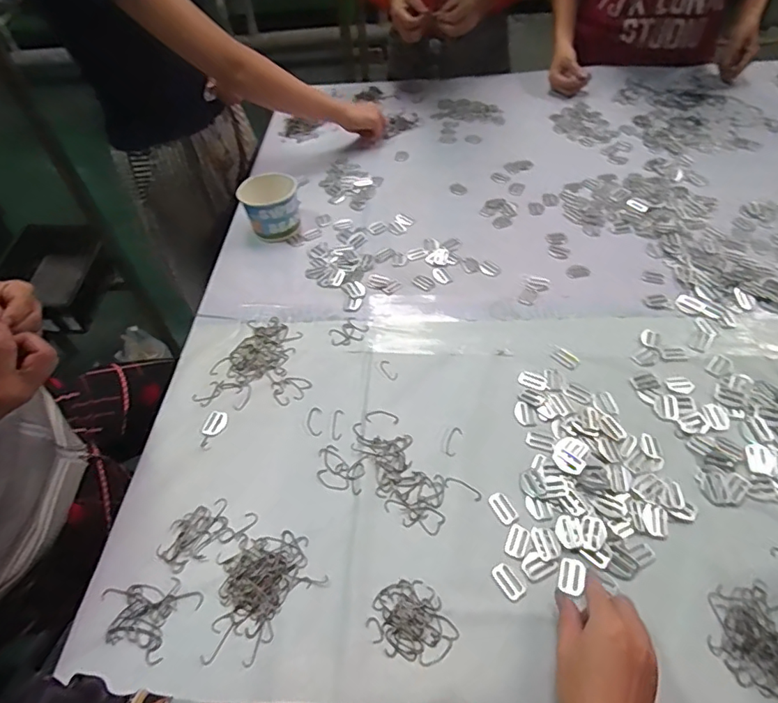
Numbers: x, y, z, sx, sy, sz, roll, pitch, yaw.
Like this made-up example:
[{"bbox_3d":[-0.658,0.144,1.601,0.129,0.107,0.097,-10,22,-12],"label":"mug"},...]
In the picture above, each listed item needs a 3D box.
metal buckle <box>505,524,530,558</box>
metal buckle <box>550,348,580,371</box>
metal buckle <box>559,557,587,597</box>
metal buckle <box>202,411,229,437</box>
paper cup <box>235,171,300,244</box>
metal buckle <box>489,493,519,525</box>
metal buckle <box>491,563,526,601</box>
[{"bbox_3d":[0.127,0.187,0.504,0.019,0.004,0.031,18,53,19],"label":"metal buckle"},{"bbox_3d":[0.224,0.009,0.647,0.023,0.004,0.034,-38,57,-25],"label":"metal buckle"},{"bbox_3d":[0.172,0.210,0.479,0.022,0.004,0.032,17,53,18],"label":"metal buckle"},{"bbox_3d":[-0.208,0.086,0.615,0.025,0.004,0.033,6,50,10],"label":"metal buckle"},{"bbox_3d":[-0.188,-0.230,0.829,0.089,0.076,0.082,-21,51,-13],"label":"paper cup"},{"bbox_3d":[0.119,0.162,0.529,0.020,0.004,0.033,-24,52,-15],"label":"metal buckle"},{"bbox_3d":[0.113,0.217,0.484,0.019,0.004,0.033,-28,53,-18],"label":"metal buckle"}]

